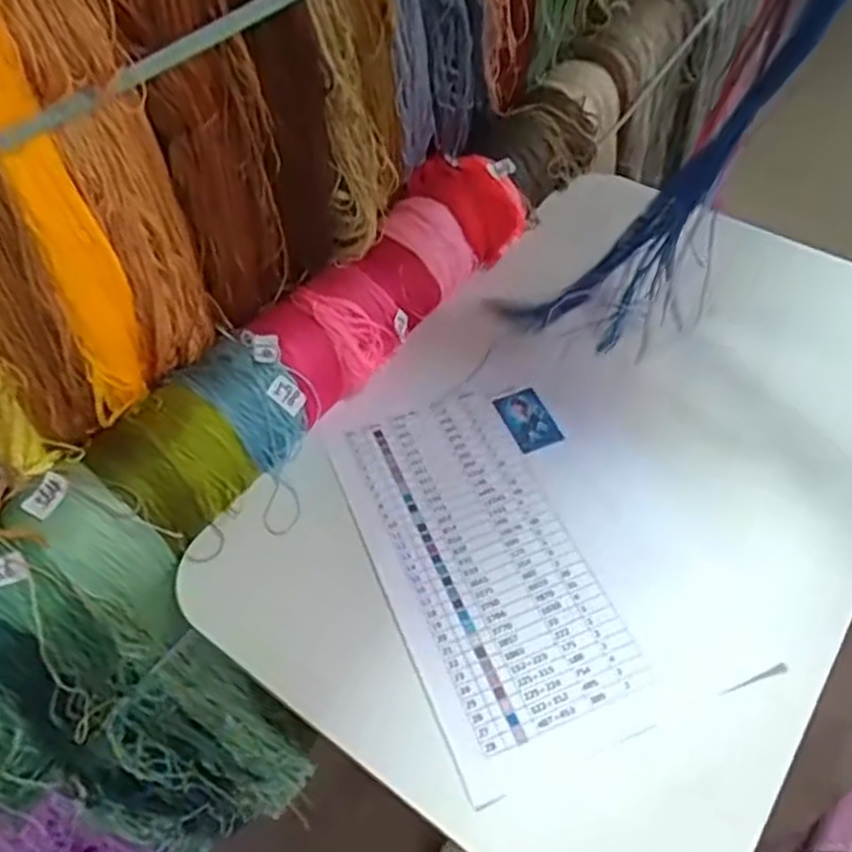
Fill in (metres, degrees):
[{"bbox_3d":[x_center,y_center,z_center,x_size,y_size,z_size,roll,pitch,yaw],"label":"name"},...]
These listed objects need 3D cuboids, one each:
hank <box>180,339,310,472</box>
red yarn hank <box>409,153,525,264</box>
[{"bbox_3d":[-0.132,-0.017,0.558,0.079,0.060,0.059,29,58,23],"label":"hank"},{"bbox_3d":[0.035,-0.199,0.689,0.098,0.069,0.081,20,55,17],"label":"red yarn hank"}]

